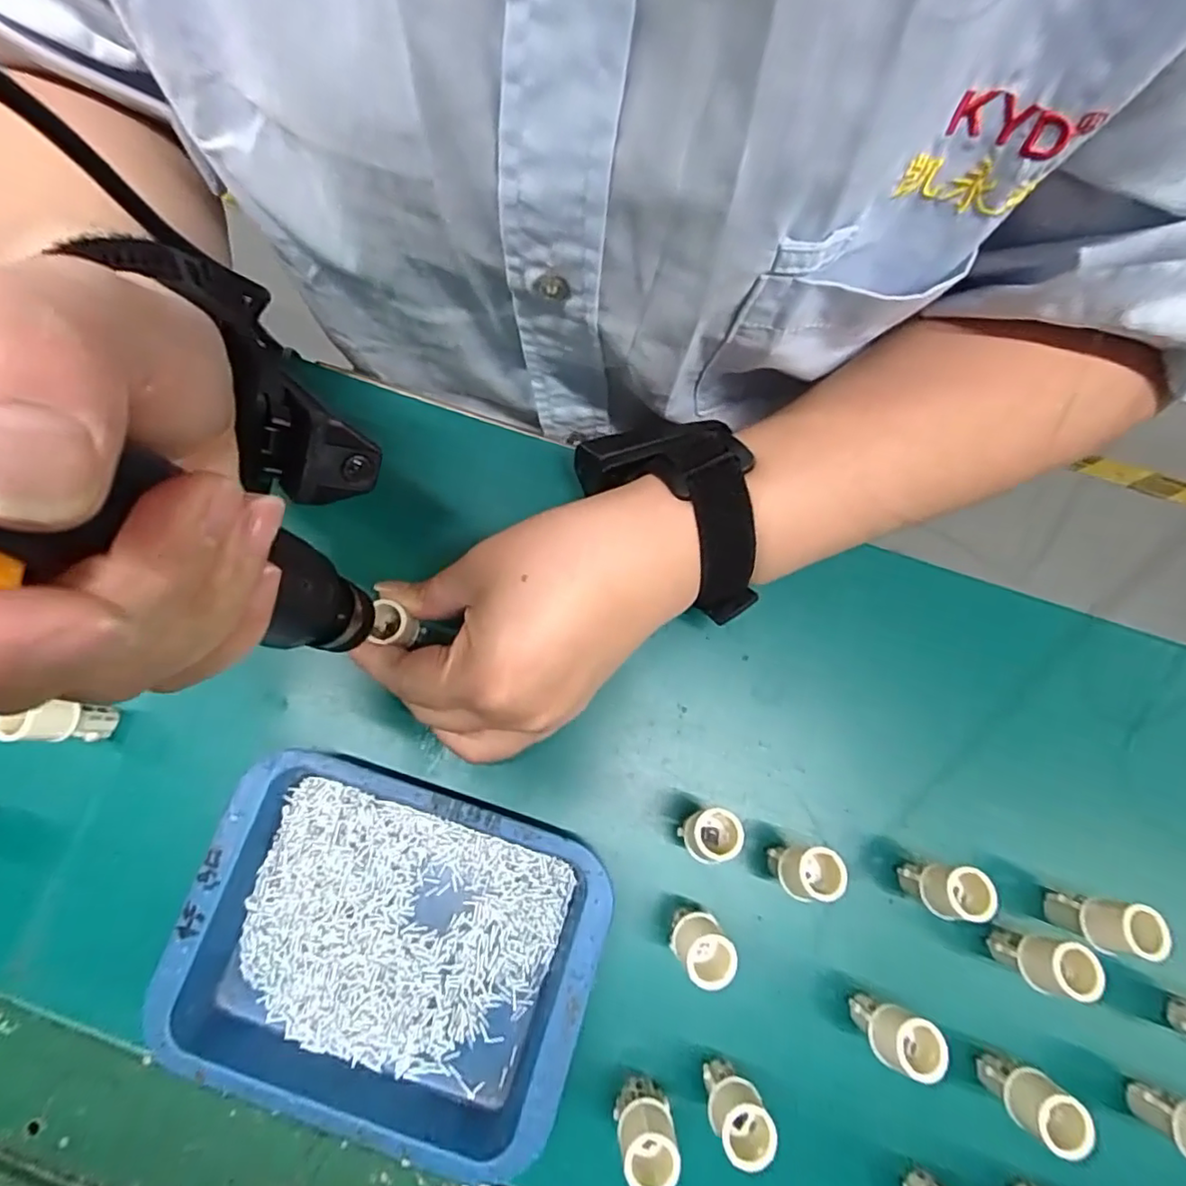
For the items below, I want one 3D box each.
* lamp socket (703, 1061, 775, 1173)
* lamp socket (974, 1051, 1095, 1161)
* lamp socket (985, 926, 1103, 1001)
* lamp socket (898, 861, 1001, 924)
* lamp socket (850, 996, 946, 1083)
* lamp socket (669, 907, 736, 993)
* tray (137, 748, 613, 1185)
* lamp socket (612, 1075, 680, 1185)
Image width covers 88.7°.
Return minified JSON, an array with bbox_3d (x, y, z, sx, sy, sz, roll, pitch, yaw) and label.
[{"bbox_3d":[0.052,0.191,0.227,0.020,0.042,0.019,0,79,-2],"label":"lamp socket"},{"bbox_3d":[0.164,0.189,0.229,0.017,0.040,0.019,39,80,5],"label":"lamp socket"},{"bbox_3d":[0.176,0.143,0.238,0.018,0.038,0.021,24,79,3],"label":"lamp socket"},{"bbox_3d":[0.141,0.118,0.244,0.018,0.037,0.021,24,79,3],"label":"lamp socket"},{"bbox_3d":[0.115,0.167,0.234,0.018,0.042,0.021,39,80,5],"label":"lamp socket"},{"bbox_3d":[0.042,0.138,0.241,0.019,0.041,0.021,-38,83,-8],"label":"lamp socket"},{"bbox_3d":[-0.080,0.140,0.242,0.156,0.024,0.120,16,78,3],"label":"tray"},{"bbox_3d":[0.019,0.197,0.224,0.020,0.039,0.021,0,79,-2],"label":"lamp socket"}]

